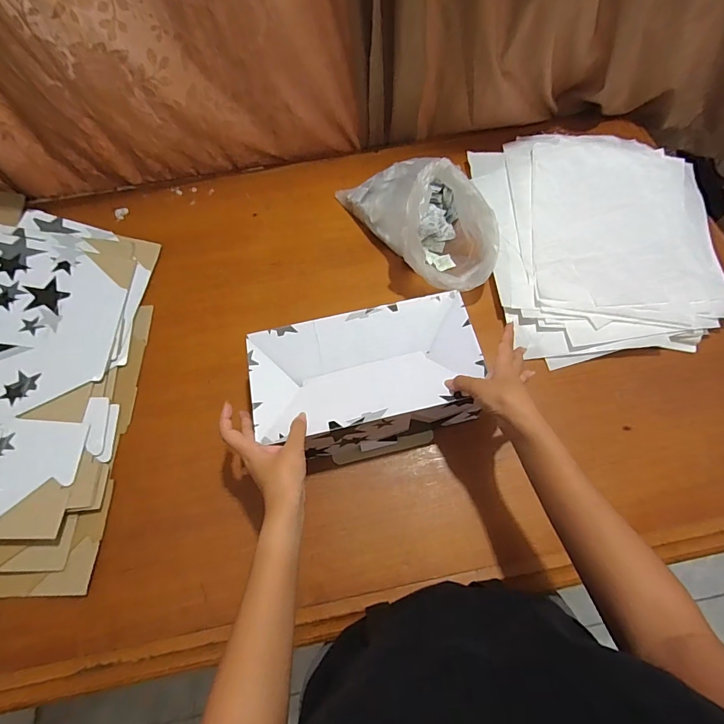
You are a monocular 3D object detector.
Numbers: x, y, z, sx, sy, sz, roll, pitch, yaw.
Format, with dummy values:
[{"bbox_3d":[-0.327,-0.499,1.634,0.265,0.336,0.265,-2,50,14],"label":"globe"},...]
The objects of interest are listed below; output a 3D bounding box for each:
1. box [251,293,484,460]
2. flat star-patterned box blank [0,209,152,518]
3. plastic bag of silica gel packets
[{"bbox_3d":[0.008,0.028,0.522,0.272,0.099,0.166,-13,70,-3],"label":"box"},{"bbox_3d":[-0.457,-0.015,0.567,0.228,0.014,0.464,7,64,-20],"label":"flat star-patterned box blank"},{"bbox_3d":[0.092,-0.240,0.635,0.143,0.150,0.288,-30,68,-10],"label":"plastic bag of silica gel packets"}]

